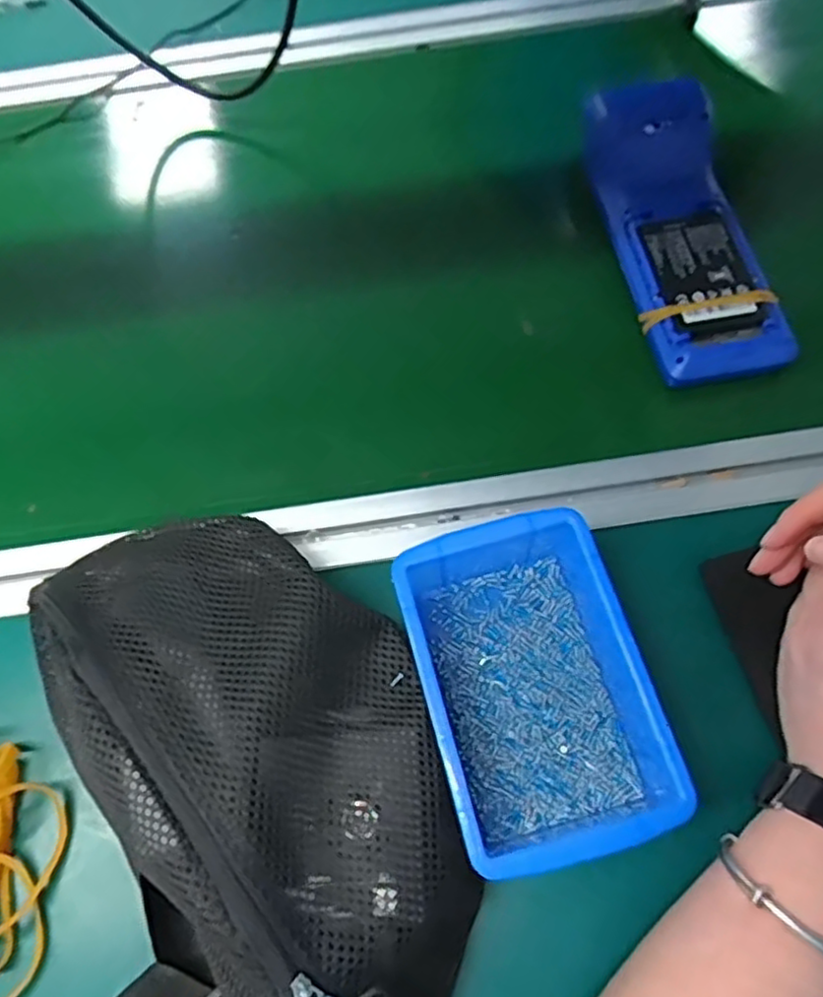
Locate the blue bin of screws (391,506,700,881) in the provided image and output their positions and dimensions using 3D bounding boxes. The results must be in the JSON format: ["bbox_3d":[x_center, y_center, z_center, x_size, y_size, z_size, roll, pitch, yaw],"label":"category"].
[{"bbox_3d":[0.056,0.089,0.331,0.098,0.053,0.149,-16,67,-4],"label":"blue bin of screws"}]

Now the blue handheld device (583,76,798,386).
[{"bbox_3d":[0.181,-0.181,0.458,0.083,0.064,0.214,-11,67,-2],"label":"blue handheld device"}]

